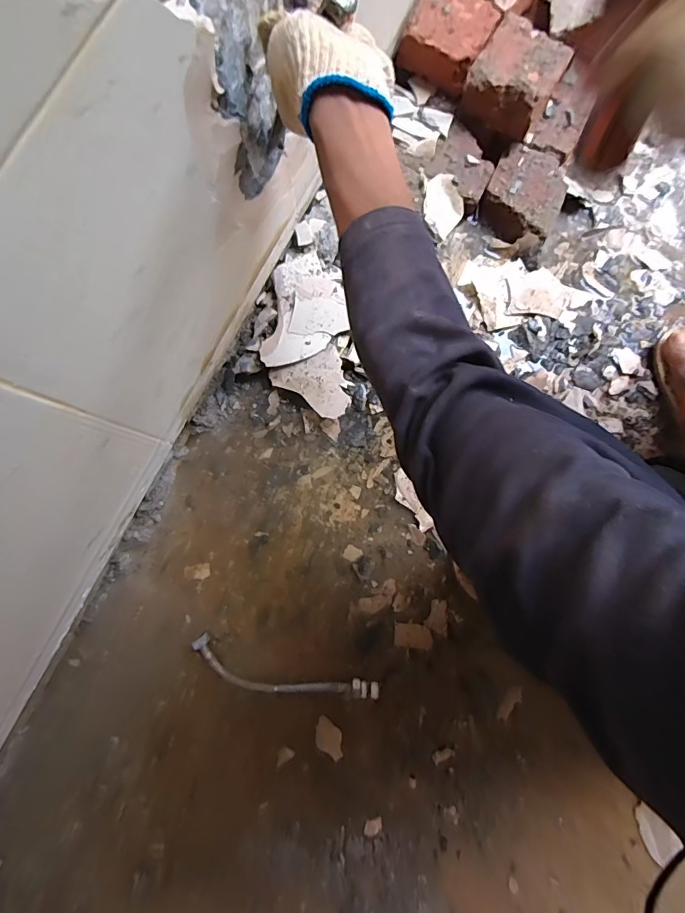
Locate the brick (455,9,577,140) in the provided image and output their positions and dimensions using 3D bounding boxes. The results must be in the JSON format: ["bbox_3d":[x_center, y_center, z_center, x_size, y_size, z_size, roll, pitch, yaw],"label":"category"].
[{"bbox_3d":[0.232,-0.508,0.559,0.108,0.071,0.107,28,83,1],"label":"brick"}]

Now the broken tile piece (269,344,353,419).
[{"bbox_3d":[-0.038,-0.091,0.548,0.094,0.004,0.091,-24,83,3],"label":"broken tile piece"}]

